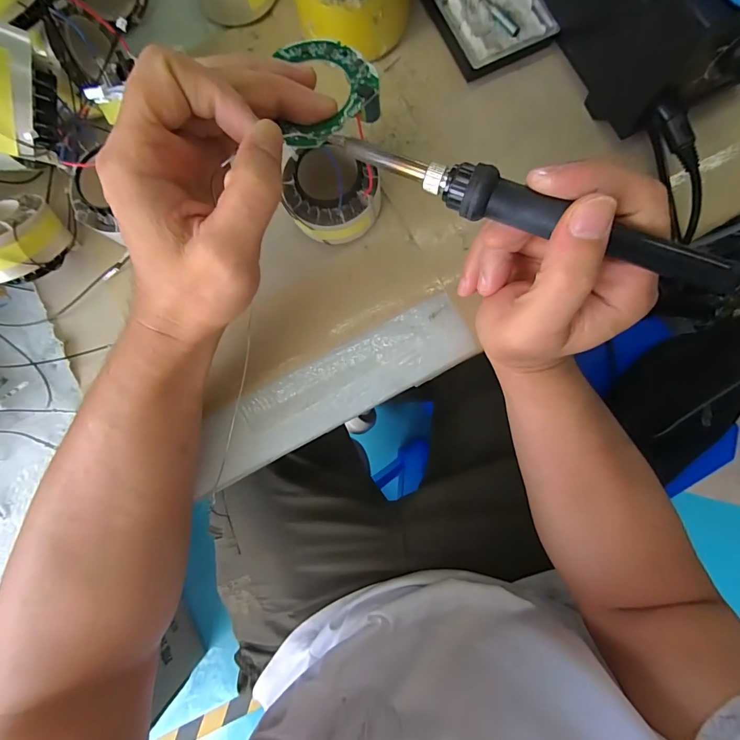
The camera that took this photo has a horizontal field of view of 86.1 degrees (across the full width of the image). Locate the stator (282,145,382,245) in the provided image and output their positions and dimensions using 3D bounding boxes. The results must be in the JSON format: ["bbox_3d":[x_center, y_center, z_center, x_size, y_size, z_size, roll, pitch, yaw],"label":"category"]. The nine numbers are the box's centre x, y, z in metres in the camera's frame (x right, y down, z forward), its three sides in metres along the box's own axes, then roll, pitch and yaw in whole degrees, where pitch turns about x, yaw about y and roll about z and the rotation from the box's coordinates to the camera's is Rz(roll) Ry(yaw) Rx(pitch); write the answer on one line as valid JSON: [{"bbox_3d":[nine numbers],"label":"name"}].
[{"bbox_3d":[-0.025,-0.123,0.276,0.065,0.040,0.063,1,84,4],"label":"stator"}]

